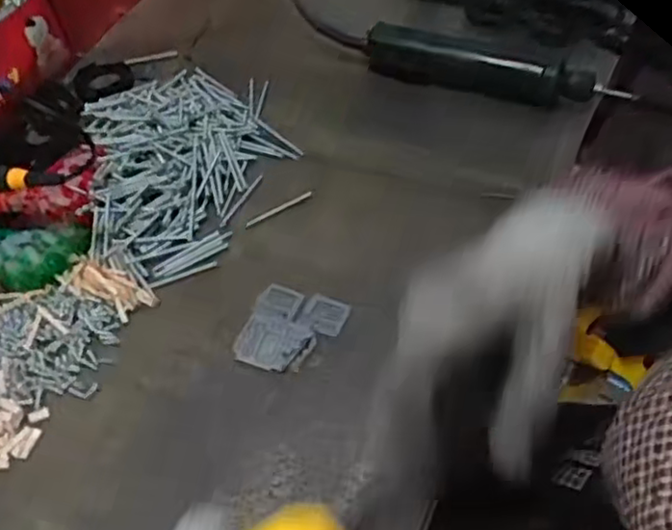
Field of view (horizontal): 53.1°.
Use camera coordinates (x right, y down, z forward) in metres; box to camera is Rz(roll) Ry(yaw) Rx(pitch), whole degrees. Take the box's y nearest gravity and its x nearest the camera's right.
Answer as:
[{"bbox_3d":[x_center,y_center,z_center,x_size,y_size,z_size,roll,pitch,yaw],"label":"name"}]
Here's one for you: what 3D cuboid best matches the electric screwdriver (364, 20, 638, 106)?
[{"bbox_3d":[0.149,-0.186,0.639,0.249,0.032,0.044,16,58,14],"label":"electric screwdriver"}]

